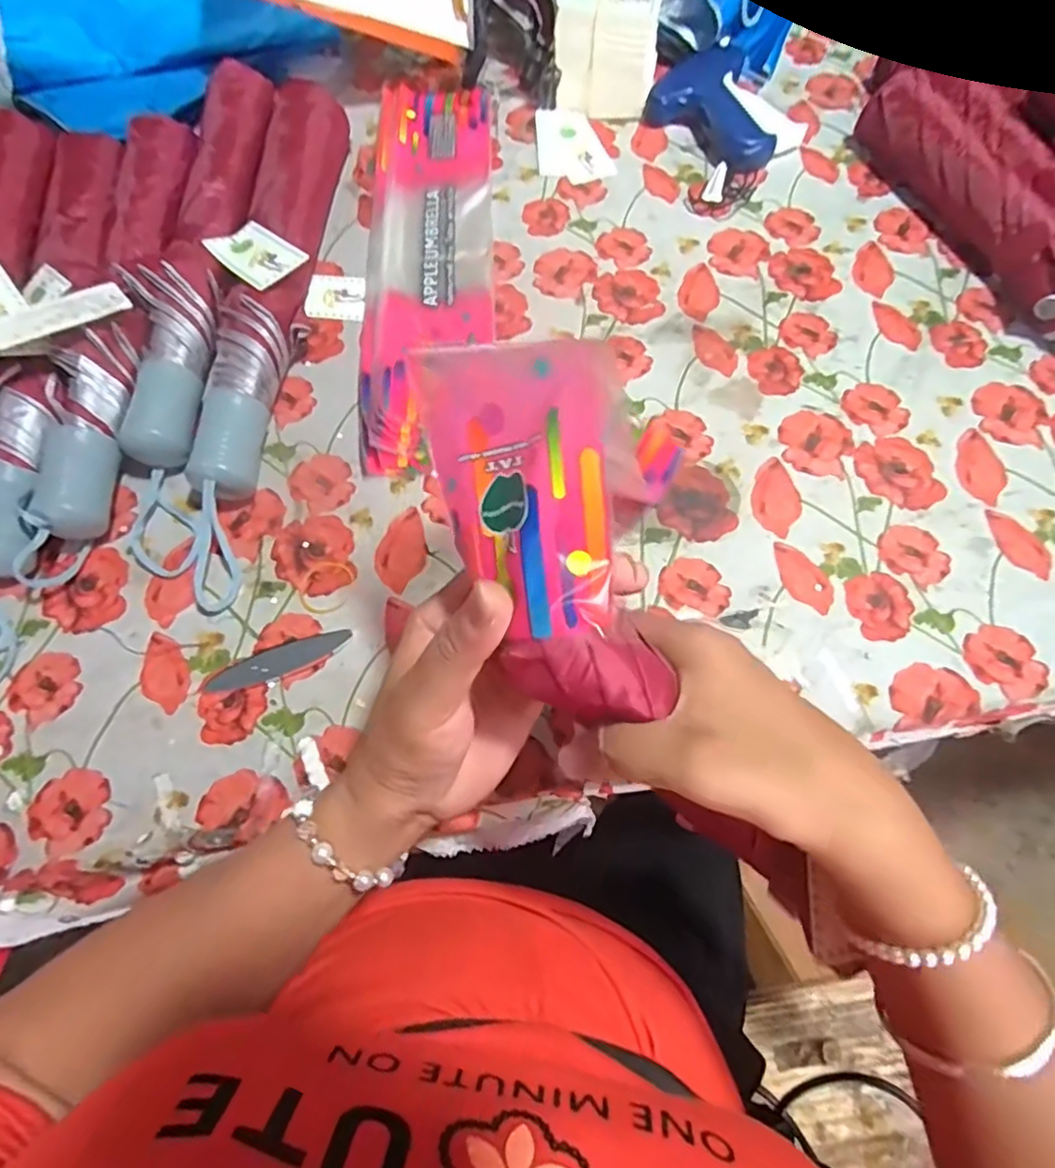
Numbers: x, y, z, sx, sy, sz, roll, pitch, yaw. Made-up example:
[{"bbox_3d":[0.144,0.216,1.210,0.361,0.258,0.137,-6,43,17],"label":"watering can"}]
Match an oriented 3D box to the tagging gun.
[{"bbox_3d":[0.161,-0.385,0.509,0.104,0.026,0.136,-25,70,-9],"label":"tagging gun"}]

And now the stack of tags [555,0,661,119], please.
[{"bbox_3d":[0.063,-0.425,0.495,0.077,0.079,0.035,14,69,6],"label":"stack of tags"}]

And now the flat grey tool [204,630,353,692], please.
[{"bbox_3d":[-0.137,0.042,0.340,0.079,0.004,0.018,-21,69,-8],"label":"flat grey tool"}]

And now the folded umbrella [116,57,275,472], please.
[{"bbox_3d":[-0.227,-0.234,0.433,0.061,0.046,0.340,4,68,2],"label":"folded umbrella"}]

